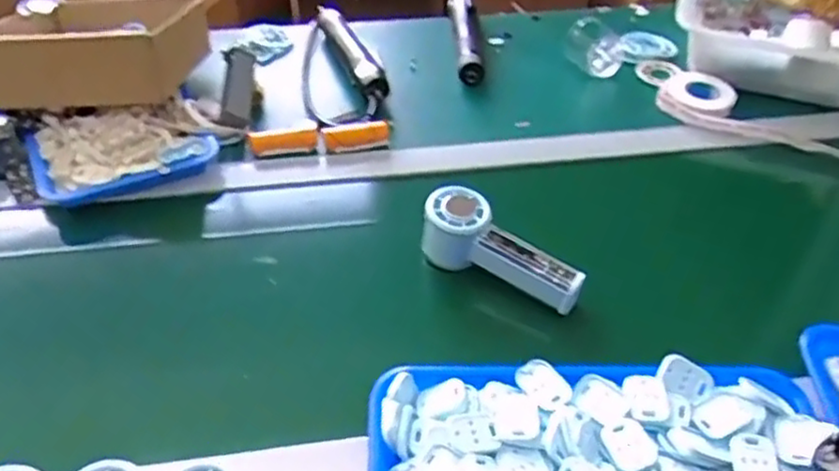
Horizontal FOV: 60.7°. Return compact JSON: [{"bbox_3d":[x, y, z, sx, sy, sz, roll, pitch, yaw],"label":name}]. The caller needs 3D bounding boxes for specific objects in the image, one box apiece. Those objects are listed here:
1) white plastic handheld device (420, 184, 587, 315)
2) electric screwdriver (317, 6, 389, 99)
[{"bbox_3d":[0.074,0.017,0.666,0.156,0.063,0.042,30,46,9],"label":"white plastic handheld device"},{"bbox_3d":[-0.088,-0.235,0.907,0.032,0.035,0.216,-14,43,-18],"label":"electric screwdriver"}]

